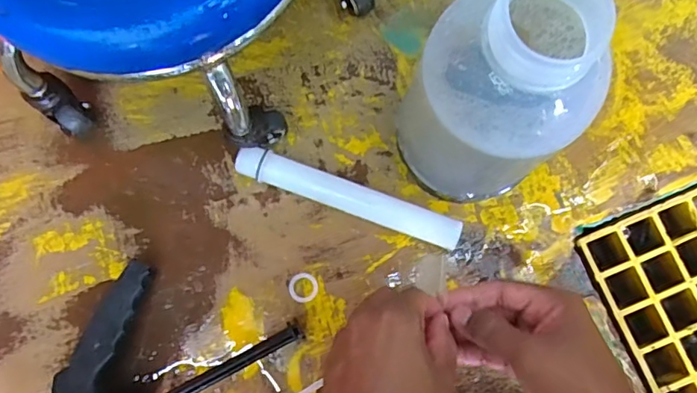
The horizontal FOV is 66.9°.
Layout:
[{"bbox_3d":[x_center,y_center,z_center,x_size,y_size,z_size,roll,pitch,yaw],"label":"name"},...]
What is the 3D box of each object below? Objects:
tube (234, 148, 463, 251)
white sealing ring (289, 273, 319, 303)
[{"bbox_3d":[0.000,0.000,0.487,0.210,0.025,0.031,19,81,4],"label":"tube"},{"bbox_3d":[-0.042,0.085,0.487,0.027,0.004,0.027,0,80,1],"label":"white sealing ring"}]

